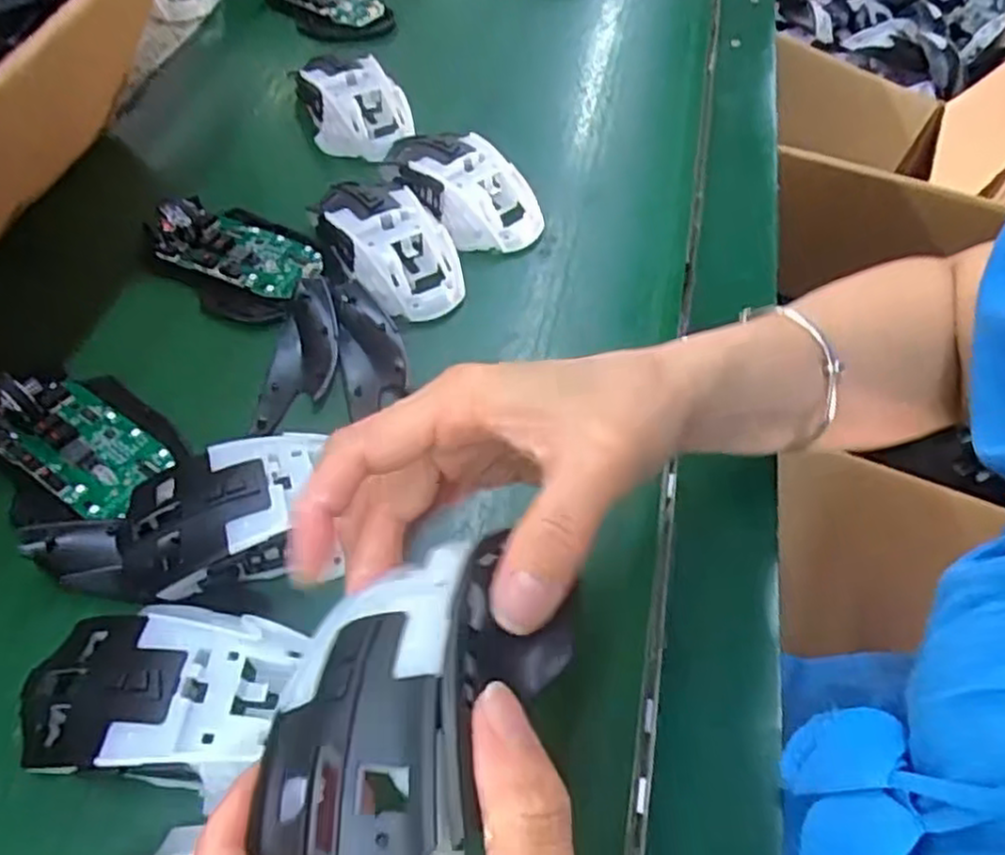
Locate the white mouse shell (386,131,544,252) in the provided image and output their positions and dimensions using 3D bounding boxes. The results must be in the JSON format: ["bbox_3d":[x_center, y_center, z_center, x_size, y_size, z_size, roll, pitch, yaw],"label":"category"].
[{"bbox_3d":[-0.026,-0.151,0.454,0.111,0.035,0.055,34,60,20],"label":"white mouse shell"}]

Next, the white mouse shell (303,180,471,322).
[{"bbox_3d":[-0.066,-0.108,0.419,0.065,0.030,0.102,-21,58,-16],"label":"white mouse shell"}]

